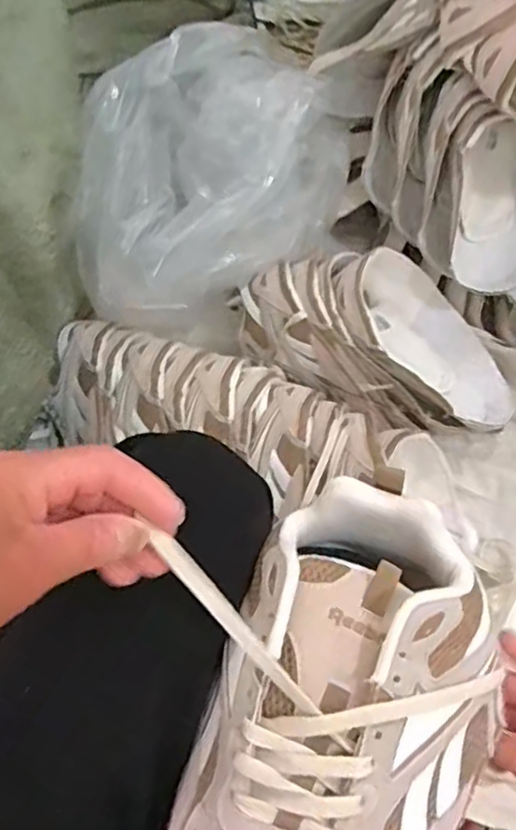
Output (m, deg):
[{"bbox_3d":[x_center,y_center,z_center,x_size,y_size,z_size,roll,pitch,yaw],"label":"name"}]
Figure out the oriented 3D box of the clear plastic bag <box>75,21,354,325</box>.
[{"bbox_3d":[-0.048,-0.274,0.717,0.236,0.148,0.392,36,72,18],"label":"clear plastic bag"}]

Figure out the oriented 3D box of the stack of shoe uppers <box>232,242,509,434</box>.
[{"bbox_3d":[0.141,-0.092,0.725,0.297,0.102,0.189,31,70,17],"label":"stack of shoe uppers"}]

